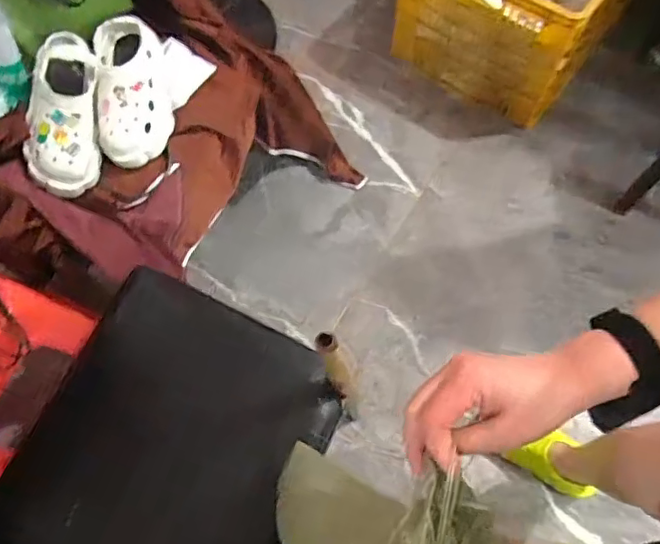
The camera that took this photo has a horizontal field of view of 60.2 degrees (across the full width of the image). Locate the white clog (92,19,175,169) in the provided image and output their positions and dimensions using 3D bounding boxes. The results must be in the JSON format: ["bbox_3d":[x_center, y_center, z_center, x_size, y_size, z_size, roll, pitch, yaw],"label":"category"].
[{"bbox_3d":[-0.360,-0.332,1.037,0.119,0.096,0.254,-8,68,-1],"label":"white clog"}]

